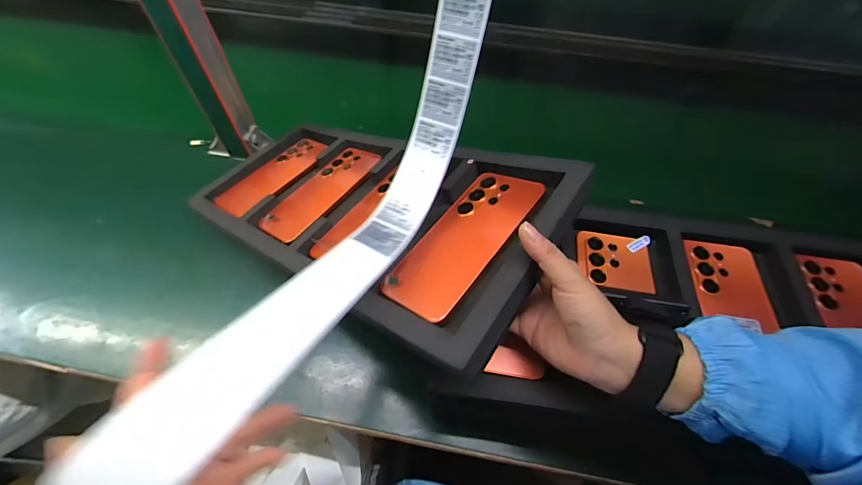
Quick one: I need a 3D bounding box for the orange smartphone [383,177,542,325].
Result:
[{"bbox_3d":[0.033,-0.006,0.334,0.087,0.013,0.167,24,62,42],"label":"orange smartphone"}]

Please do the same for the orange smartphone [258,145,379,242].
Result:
[{"bbox_3d":[-0.143,-0.069,0.479,0.080,0.016,0.168,21,60,24],"label":"orange smartphone"}]

